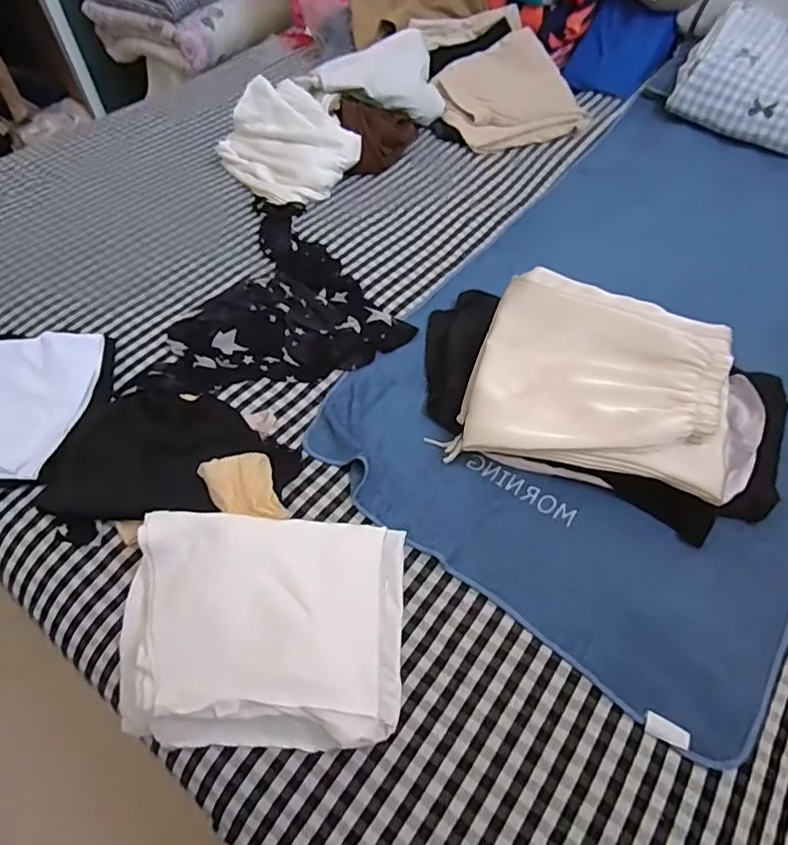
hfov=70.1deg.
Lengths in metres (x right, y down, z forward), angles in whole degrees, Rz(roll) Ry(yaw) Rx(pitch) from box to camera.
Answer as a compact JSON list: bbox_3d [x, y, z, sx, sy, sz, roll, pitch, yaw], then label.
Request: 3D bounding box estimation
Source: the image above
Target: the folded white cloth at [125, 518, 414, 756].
[{"bbox_3d":[-0.145,0.217,0.601,0.303,0.082,0.220,-2,52,3],"label":"folded white cloth"}]

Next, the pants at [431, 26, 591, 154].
[{"bbox_3d":[0.267,-0.782,1.333,0.309,0.045,0.329,-22,71,-8],"label":"pants"}]

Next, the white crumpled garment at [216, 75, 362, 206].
[{"bbox_3d":[-0.233,-0.604,1.206,0.228,0.121,0.308,-35,58,-21],"label":"white crumpled garment"}]

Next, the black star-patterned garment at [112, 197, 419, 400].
[{"bbox_3d":[-0.214,-0.258,0.994,0.417,0.043,0.496,-10,52,-4],"label":"black star-patterned garment"}]

